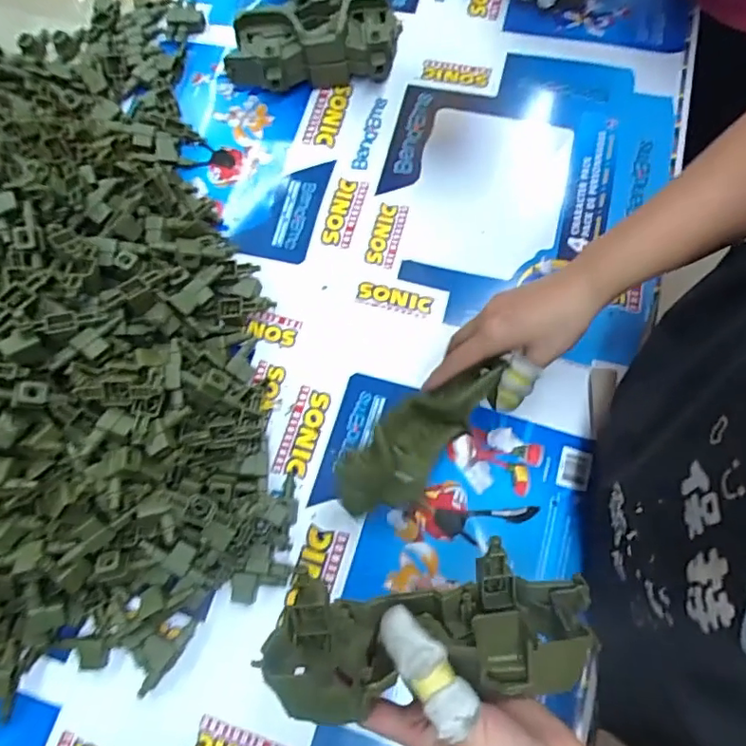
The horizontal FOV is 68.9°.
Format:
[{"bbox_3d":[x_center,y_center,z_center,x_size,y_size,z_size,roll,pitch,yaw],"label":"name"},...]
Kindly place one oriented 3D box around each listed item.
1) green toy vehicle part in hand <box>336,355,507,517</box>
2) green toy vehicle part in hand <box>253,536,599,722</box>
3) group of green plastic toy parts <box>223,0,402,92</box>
[{"bbox_3d":[0.037,0.051,0.435,0.157,0.030,0.062,-45,76,5],"label":"green toy vehicle part in hand"},{"bbox_3d":[0.033,0.146,0.311,0.182,0.066,0.069,-5,73,-4],"label":"green toy vehicle part in hand"},{"bbox_3d":[-0.073,-0.437,0.624,0.181,0.077,0.240,-6,73,1],"label":"group of green plastic toy parts"}]

